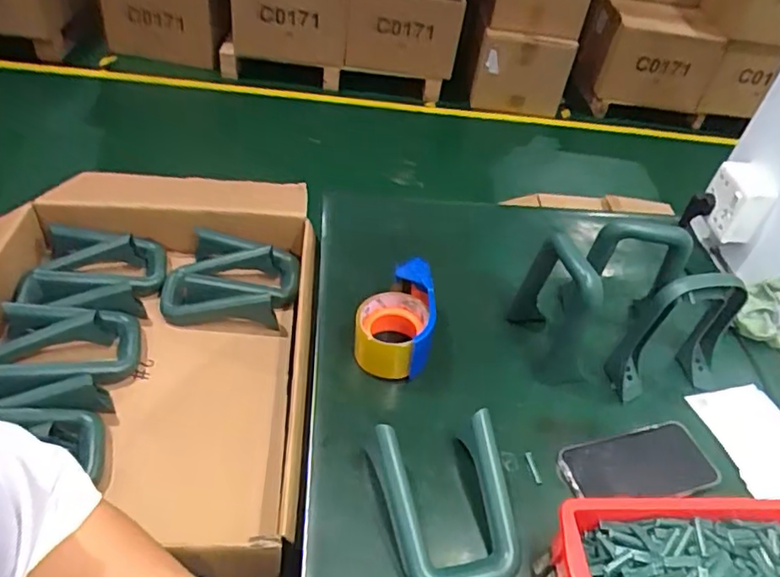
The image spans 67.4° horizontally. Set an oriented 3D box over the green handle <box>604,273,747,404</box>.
[{"bbox_3d":[0.337,0.052,0.677,0.130,0.154,0.056,-4,42,-12],"label":"green handle"}]

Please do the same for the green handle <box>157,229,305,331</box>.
[{"bbox_3d":[-0.226,-0.012,0.839,0.181,0.048,0.147,6,44,-3],"label":"green handle"}]

